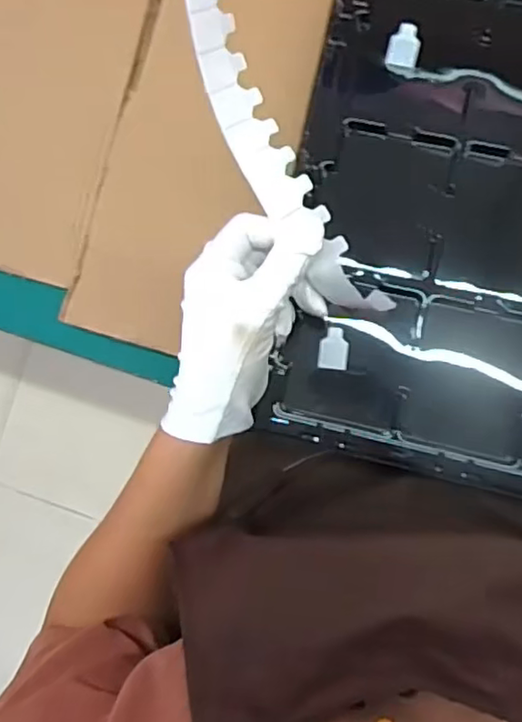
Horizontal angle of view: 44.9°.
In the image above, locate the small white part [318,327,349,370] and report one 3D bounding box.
[{"bbox_3d":[0.051,-0.008,0.440,0.020,0.006,0.029,4,91,7],"label":"small white part"}]

